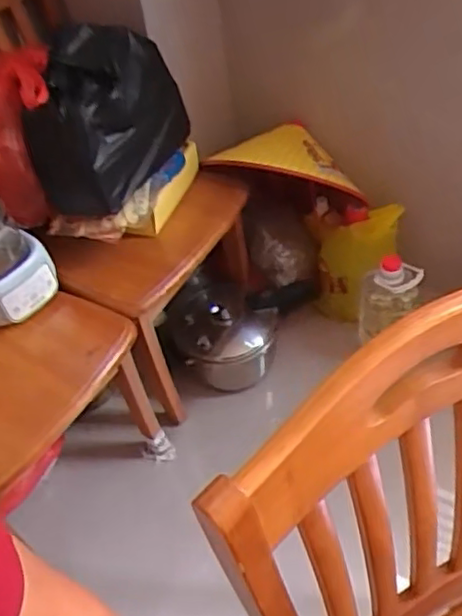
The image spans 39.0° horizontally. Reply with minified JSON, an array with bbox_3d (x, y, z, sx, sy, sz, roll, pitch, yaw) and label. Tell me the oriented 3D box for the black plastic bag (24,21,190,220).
[{"bbox_3d":[-0.247,-0.361,1.260,0.220,0.283,0.305,10,51,18],"label":"black plastic bag"}]

